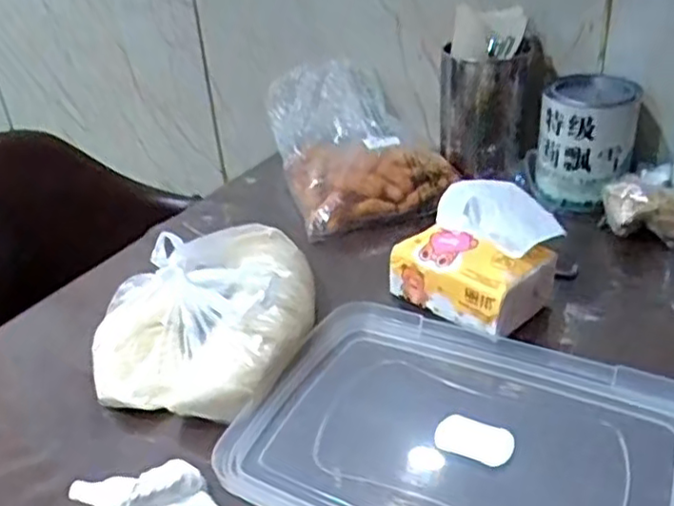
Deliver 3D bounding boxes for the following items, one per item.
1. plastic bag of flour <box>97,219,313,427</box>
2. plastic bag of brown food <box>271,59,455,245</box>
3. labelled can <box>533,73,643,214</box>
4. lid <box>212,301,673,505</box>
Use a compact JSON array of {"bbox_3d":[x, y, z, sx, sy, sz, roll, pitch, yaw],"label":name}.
[{"bbox_3d":[-0.109,0.046,0.582,0.165,0.072,0.200,5,32,15],"label":"plastic bag of flour"},{"bbox_3d":[0.021,-0.142,0.834,0.176,0.105,0.258,-10,32,-9],"label":"plastic bag of brown food"},{"bbox_3d":[0.273,-0.124,0.757,0.096,0.115,0.107,9,34,21],"label":"labelled can"},{"bbox_3d":[0.092,0.132,0.477,0.304,0.027,0.210,13,35,26],"label":"lid"}]

